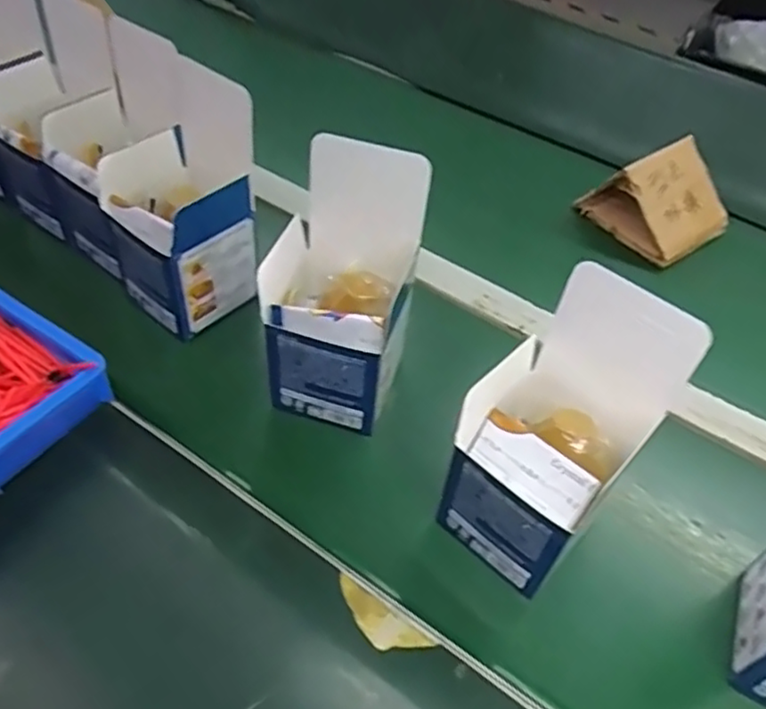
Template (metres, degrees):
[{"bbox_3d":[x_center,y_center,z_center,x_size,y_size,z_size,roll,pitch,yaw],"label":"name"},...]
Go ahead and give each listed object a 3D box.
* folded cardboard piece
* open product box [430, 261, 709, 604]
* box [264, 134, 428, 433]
[{"bbox_3d":[0.274,-0.158,0.664,0.106,0.070,0.110,-24,54,-24],"label":"folded cardboard piece"},{"bbox_3d":[0.100,0.049,0.394,0.090,0.167,0.093,36,55,24],"label":"open product box"},{"bbox_3d":[-0.028,-0.044,0.469,0.095,0.171,0.097,15,49,8],"label":"box"}]

